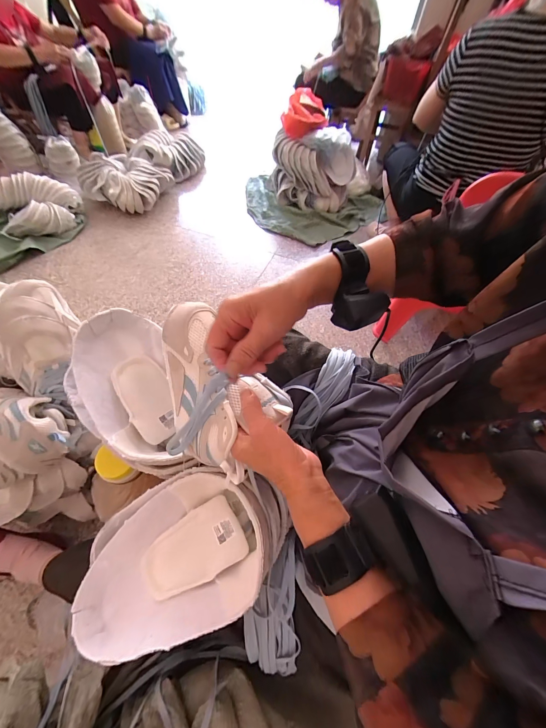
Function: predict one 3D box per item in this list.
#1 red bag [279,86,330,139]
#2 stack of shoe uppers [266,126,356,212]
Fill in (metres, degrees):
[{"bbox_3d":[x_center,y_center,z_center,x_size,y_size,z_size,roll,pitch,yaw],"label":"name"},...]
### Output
[{"bbox_3d":[0.174,-1.334,1.462,0.237,0.132,0.311,9,56,1],"label":"red bag"},{"bbox_3d":[0.205,-1.084,1.521,0.465,0.305,0.250,8,56,1],"label":"stack of shoe uppers"}]

